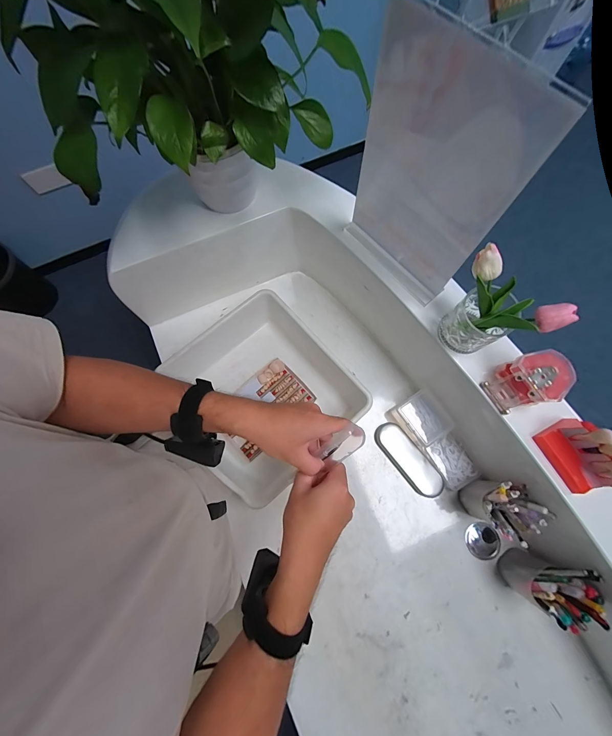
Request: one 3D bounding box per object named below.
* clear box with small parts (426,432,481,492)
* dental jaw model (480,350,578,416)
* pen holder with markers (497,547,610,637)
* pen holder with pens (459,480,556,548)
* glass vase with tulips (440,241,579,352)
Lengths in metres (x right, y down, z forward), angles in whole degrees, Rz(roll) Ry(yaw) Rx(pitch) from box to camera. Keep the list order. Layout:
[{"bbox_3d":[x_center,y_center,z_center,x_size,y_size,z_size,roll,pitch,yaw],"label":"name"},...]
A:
[{"bbox_3d":[0.308,0.197,0.624,0.074,0.022,0.100,-29,76,-6],"label":"clear box with small parts"},{"bbox_3d":[0.333,0.021,0.446,0.089,0.066,0.072,-25,78,-3],"label":"dental jaw model"},{"bbox_3d":[0.413,0.372,0.508,0.077,0.159,0.078,-28,78,-4],"label":"pen holder with markers"},{"bbox_3d":[0.348,0.252,0.546,0.076,0.151,0.078,-28,78,-4],"label":"pen holder with pens"},{"bbox_3d":[0.263,-0.076,0.436,0.078,0.137,0.133,-38,79,-6],"label":"glass vase with tulips"}]

